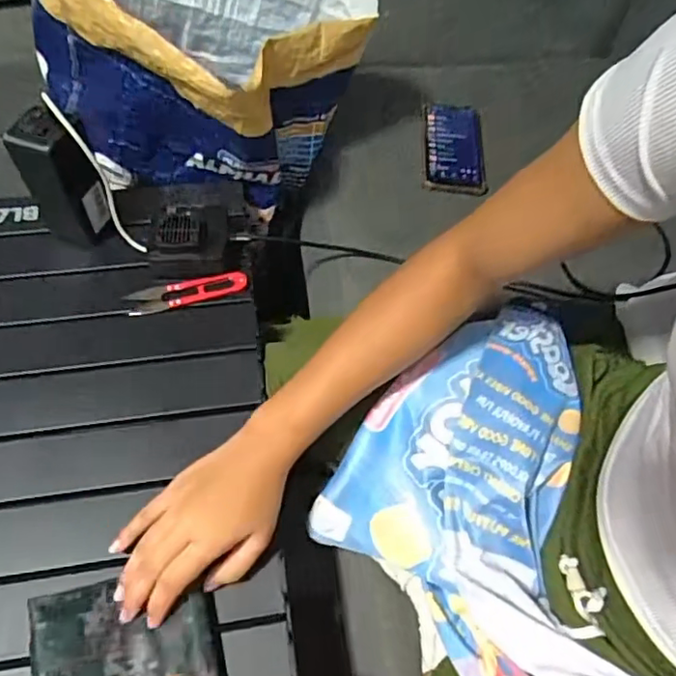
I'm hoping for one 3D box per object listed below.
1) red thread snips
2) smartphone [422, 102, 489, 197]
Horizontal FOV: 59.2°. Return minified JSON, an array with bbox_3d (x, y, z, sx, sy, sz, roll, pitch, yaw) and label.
[{"bbox_3d":[-0.150,-0.046,0.597,0.118,0.009,0.026,-10,58,-9],"label":"red thread snips"},{"bbox_3d":[0.152,-0.255,0.786,0.080,0.015,0.162,-1,60,10],"label":"smartphone"}]

